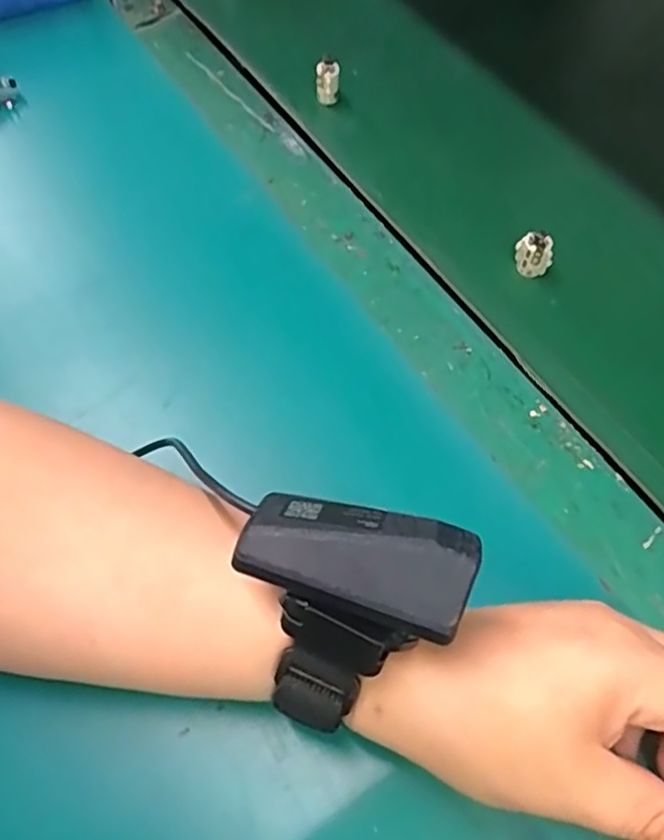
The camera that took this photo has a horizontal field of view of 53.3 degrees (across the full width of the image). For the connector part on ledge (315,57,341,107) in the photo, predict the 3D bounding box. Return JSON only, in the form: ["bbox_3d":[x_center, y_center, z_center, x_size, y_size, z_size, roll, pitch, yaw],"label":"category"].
[{"bbox_3d":[-0.003,-0.221,0.433,0.015,0.030,0.009,0,60,-2],"label":"connector part on ledge"}]

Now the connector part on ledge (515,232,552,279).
[{"bbox_3d":[0.111,-0.092,0.363,0.017,0.022,0.014,2,60,-1],"label":"connector part on ledge"}]

